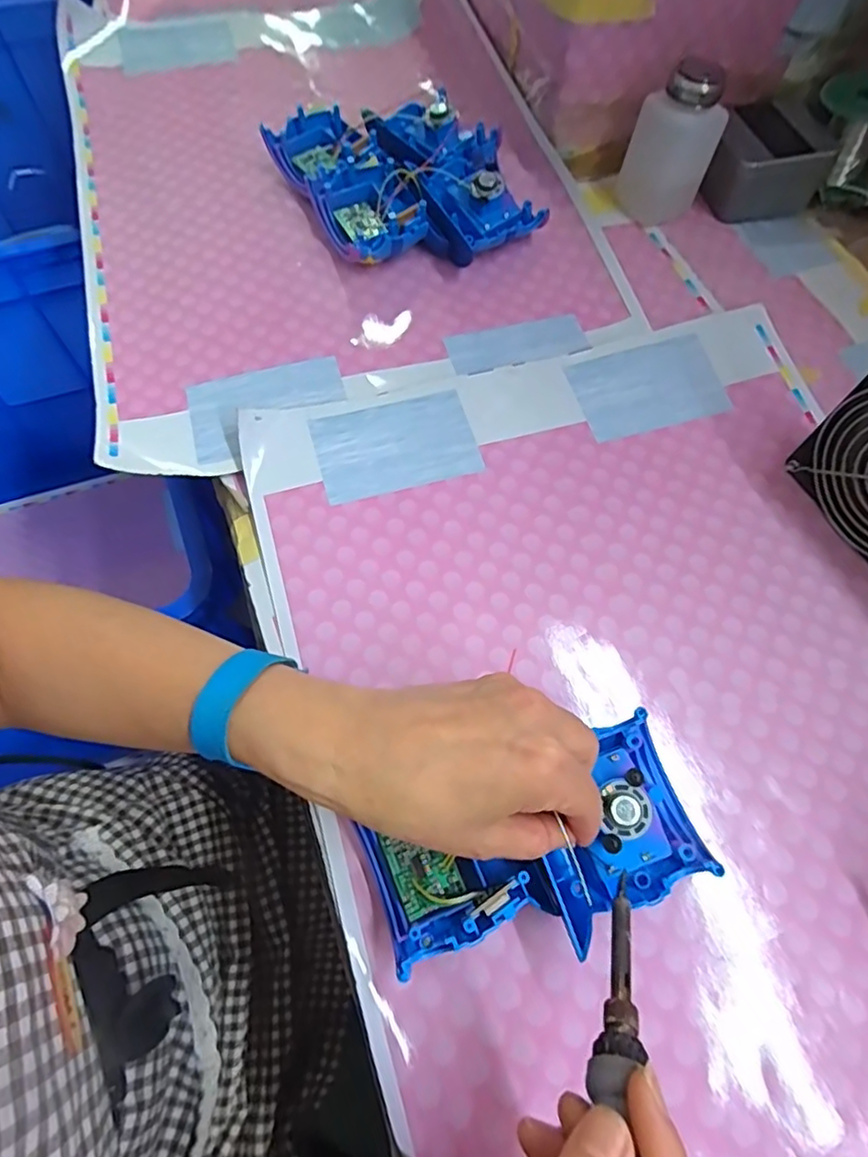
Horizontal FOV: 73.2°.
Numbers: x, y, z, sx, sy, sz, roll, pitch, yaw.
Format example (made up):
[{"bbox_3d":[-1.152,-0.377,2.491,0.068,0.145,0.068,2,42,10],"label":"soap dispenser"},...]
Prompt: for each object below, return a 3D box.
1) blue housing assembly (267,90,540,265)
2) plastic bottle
[{"bbox_3d":[-0.024,-0.333,0.487,0.167,0.046,0.192,-23,69,-12],"label":"blue housing assembly"},{"bbox_3d":[0.196,-0.358,0.480,0.050,0.099,0.049,-20,68,-11],"label":"plastic bottle"}]

